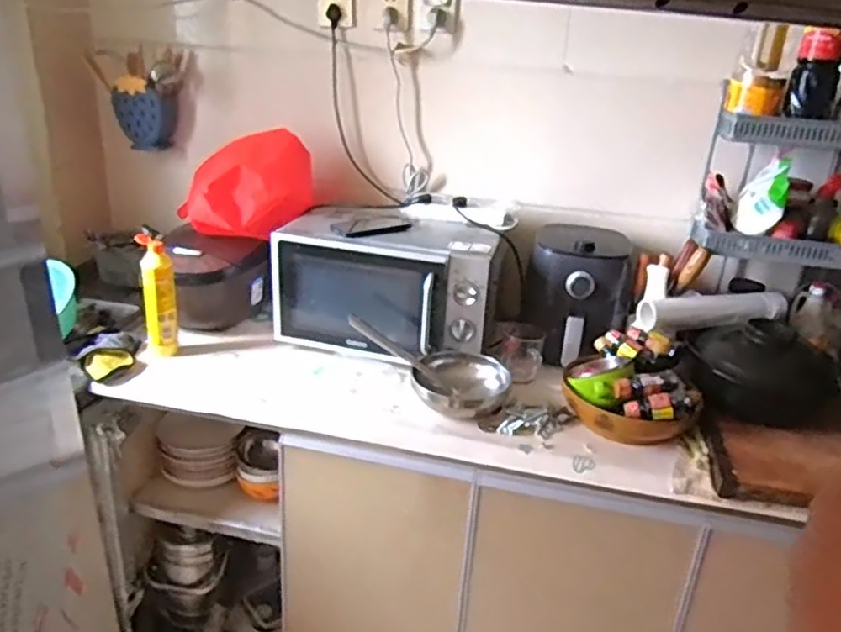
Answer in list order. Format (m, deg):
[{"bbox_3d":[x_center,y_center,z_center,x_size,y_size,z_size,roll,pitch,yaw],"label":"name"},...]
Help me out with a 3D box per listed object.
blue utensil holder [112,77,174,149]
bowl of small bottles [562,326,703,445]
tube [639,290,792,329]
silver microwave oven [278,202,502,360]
[{"bbox_3d":[-0.657,-0.478,1.556,0.138,0.158,0.089,-6,24,-21],"label":"blue utensil holder"},{"bbox_3d":[0.375,0.117,1.170,0.227,0.123,0.224,8,23,13],"label":"bowl of small bottles"},{"bbox_3d":[0.565,-0.010,1.242,0.295,0.054,0.060,0,23,-8],"label":"tube"},{"bbox_3d":[-0.065,-0.069,1.372,0.441,0.238,0.298,8,23,11],"label":"silver microwave oven"}]

